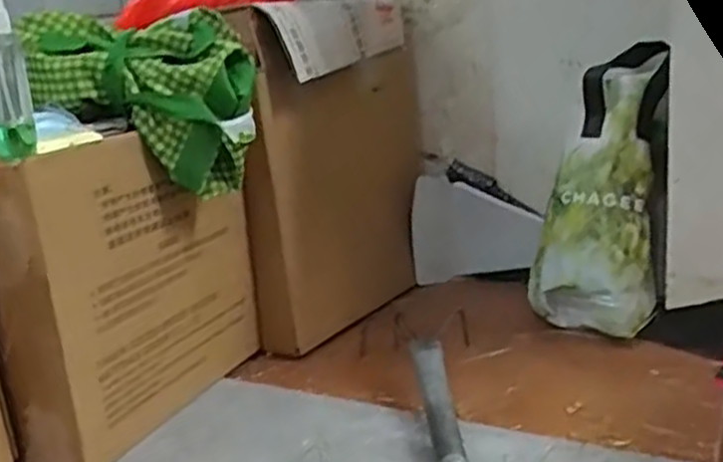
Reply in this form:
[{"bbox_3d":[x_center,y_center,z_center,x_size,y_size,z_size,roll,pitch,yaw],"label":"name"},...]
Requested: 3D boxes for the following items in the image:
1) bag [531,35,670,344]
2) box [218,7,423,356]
[{"bbox_3d":[0.273,-0.053,0.860,0.124,0.332,0.083,10,-1,44],"label":"bag"},{"bbox_3d":[-0.015,-0.077,0.975,0.057,0.360,0.355,4,17,30],"label":"box"}]

